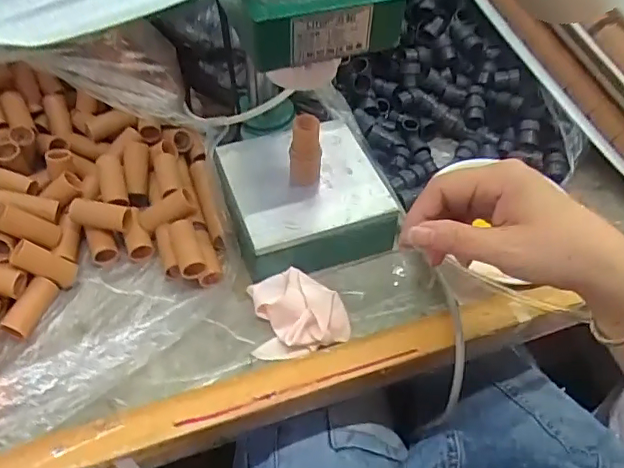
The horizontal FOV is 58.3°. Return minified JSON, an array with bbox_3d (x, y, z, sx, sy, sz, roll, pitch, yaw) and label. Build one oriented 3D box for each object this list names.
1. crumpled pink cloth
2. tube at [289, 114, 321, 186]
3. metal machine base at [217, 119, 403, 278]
[{"bbox_3d":[-0.009,0.058,0.426,0.072,0.027,0.066,-1,52,-3],"label":"crumpled pink cloth"},{"bbox_3d":[-0.005,-0.064,0.441,0.024,0.060,0.020,5,52,1],"label":"tube"},{"bbox_3d":[-0.006,-0.032,0.476,0.123,0.045,0.124,-15,54,-14],"label":"metal machine base"}]

